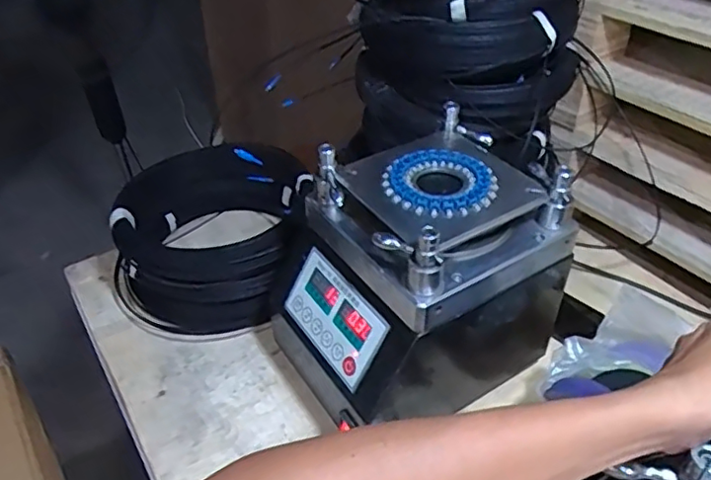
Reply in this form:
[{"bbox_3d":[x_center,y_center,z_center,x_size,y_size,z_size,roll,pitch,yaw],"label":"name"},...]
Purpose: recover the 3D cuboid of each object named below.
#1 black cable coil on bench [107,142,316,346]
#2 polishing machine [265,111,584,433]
[{"bbox_3d":[-0.217,-0.007,0.887,0.275,0.146,0.290,-2,39,1],"label":"black cable coil on bench"},{"bbox_3d":[0.075,0.051,0.696,0.291,0.272,0.222,-27,45,-27],"label":"polishing machine"}]

